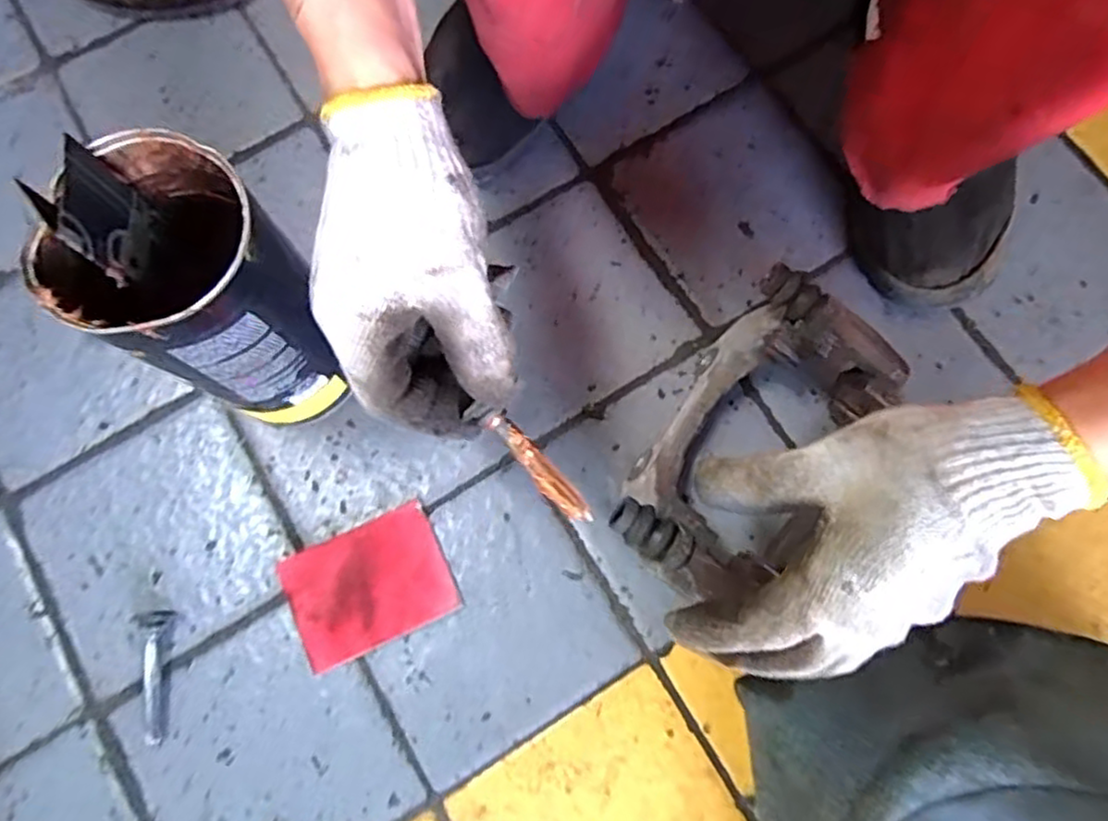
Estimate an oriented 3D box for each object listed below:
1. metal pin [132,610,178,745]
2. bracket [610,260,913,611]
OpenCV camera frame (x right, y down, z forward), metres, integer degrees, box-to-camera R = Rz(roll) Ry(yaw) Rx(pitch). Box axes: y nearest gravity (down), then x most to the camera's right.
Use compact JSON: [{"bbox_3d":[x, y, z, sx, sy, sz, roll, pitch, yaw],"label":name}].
[{"bbox_3d":[-0.249,0.164,0.430,0.019,0.012,0.076,-2,75,2],"label":"metal pin"},{"bbox_3d":[0.116,0.024,0.415,0.104,0.093,0.188,37,76,8],"label":"bracket"}]

